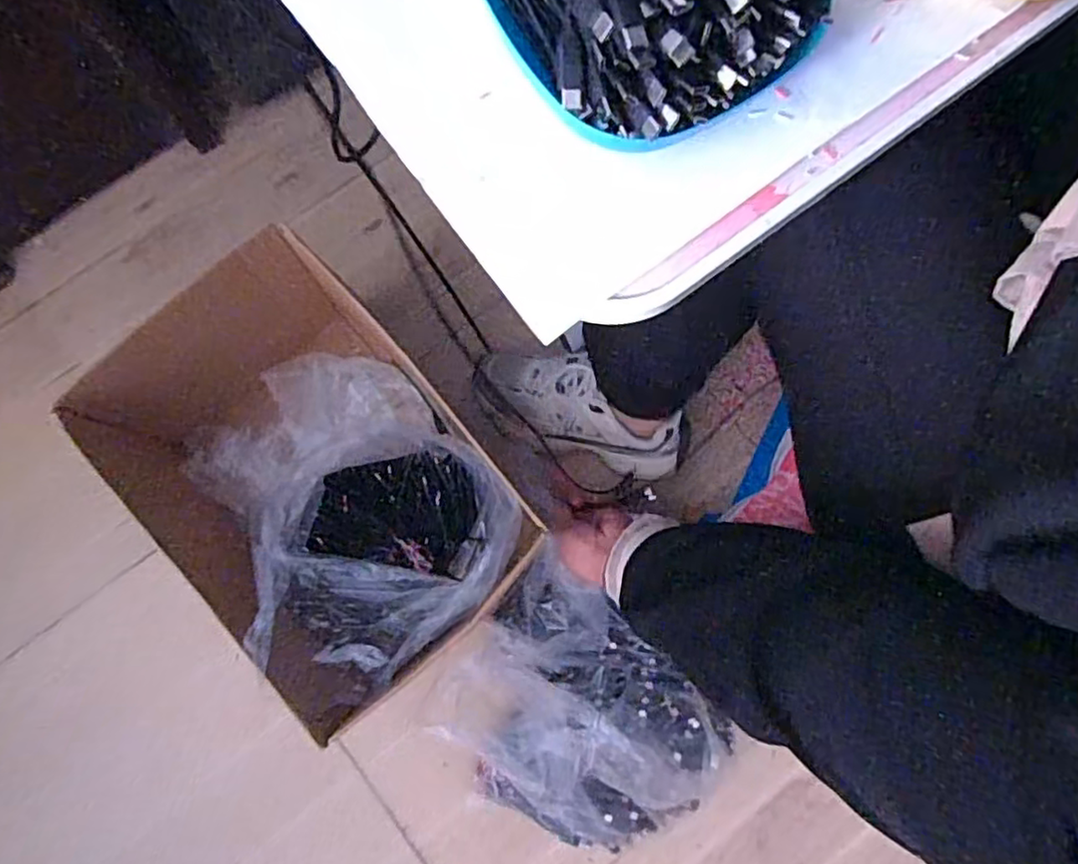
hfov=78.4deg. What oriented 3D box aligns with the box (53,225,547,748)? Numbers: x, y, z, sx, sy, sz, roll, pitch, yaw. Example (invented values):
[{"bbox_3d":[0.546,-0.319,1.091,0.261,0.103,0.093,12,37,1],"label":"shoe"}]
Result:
[{"bbox_3d":[-0.213,0.052,0.680,0.385,0.224,0.267,42,83,5],"label":"box"}]

